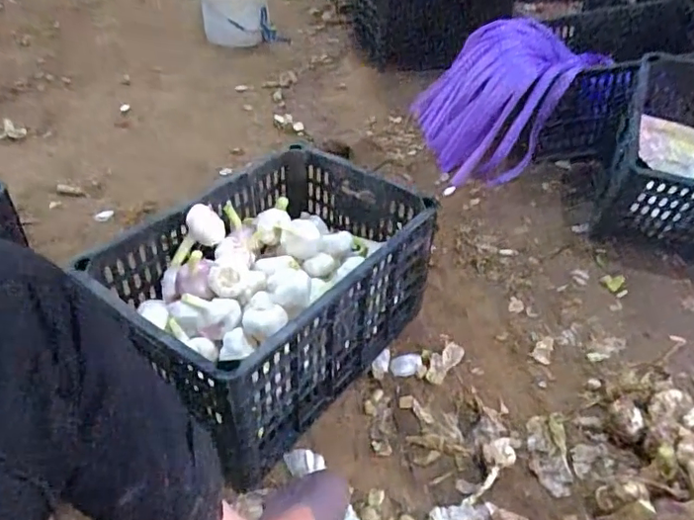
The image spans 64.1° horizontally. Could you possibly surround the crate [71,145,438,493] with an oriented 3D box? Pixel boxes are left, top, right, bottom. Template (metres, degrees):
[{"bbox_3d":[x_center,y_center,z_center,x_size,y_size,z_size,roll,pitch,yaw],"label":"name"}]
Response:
[{"bbox_3d":[-0.111,0.042,0.833,0.315,0.230,0.442,26,46,26],"label":"crate"}]

